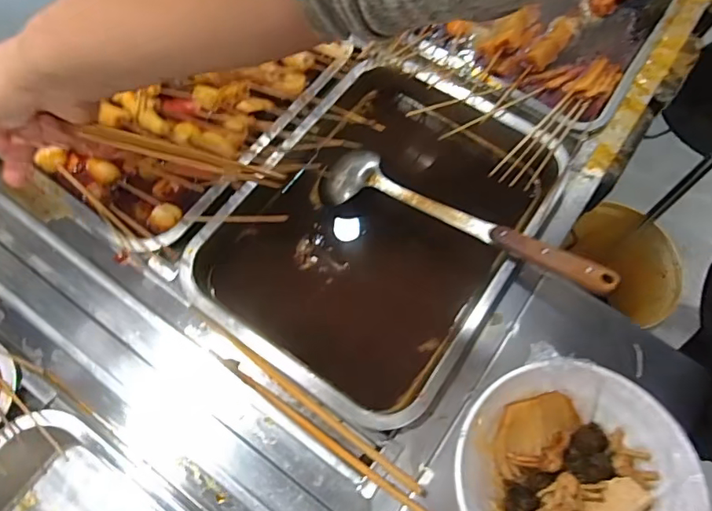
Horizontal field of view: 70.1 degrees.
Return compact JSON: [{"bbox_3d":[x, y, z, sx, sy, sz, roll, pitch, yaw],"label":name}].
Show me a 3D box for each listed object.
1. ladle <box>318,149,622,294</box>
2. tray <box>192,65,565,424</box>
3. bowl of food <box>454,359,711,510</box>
[{"bbox_3d":[0.112,-0.047,0.553,0.326,0.079,0.078,25,68,9],"label":"ladle"},{"bbox_3d":[0.024,-0.026,0.602,0.291,0.130,0.384,33,71,9],"label":"tray"},{"bbox_3d":[0.168,0.181,0.406,0.176,0.061,0.177,1,66,-2],"label":"bowl of food"}]

